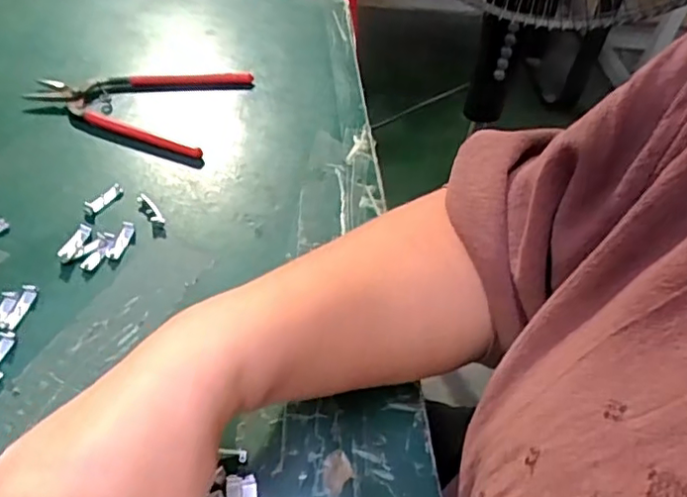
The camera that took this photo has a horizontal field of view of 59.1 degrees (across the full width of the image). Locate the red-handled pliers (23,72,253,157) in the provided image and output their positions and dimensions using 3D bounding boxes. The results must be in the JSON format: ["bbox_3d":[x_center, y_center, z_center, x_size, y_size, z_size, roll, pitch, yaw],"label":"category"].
[{"bbox_3d":[-0.163,-0.120,0.475,0.149,0.009,0.105,13,47,6],"label":"red-handled pliers"}]

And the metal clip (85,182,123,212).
[{"bbox_3d":[-0.157,-0.034,0.398,0.011,0.004,0.029,22,49,15],"label":"metal clip"}]

